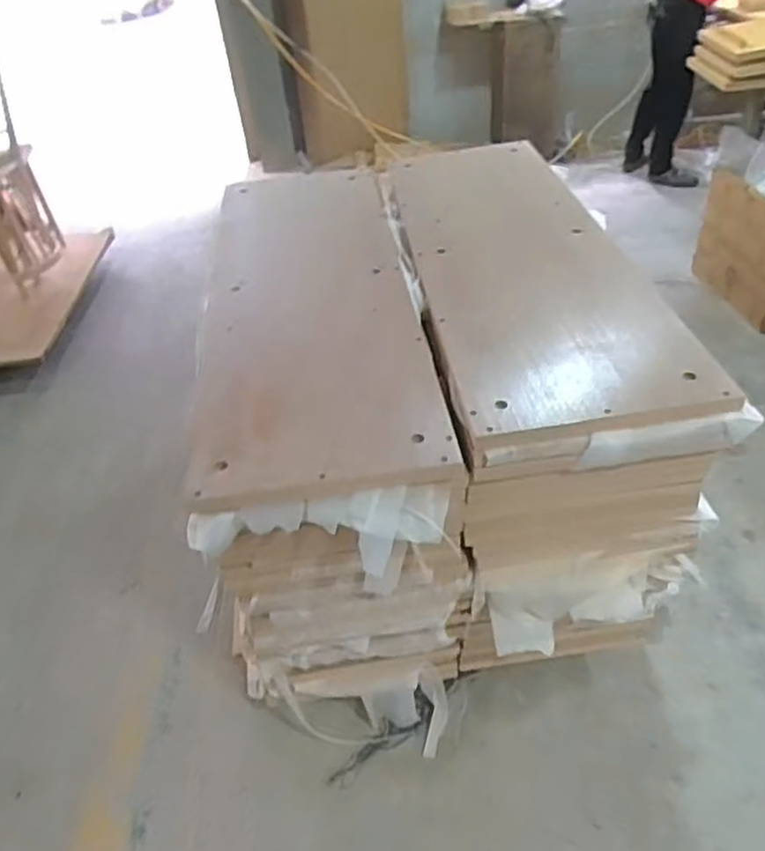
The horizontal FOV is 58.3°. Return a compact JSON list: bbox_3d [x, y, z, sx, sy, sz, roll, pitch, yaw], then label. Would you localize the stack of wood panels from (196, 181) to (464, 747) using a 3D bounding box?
[{"bbox_3d":[-0.114,-0.023,1.590,0.405,0.658,1.181,-9,39,-1],"label":"stack of wood panels"}]

